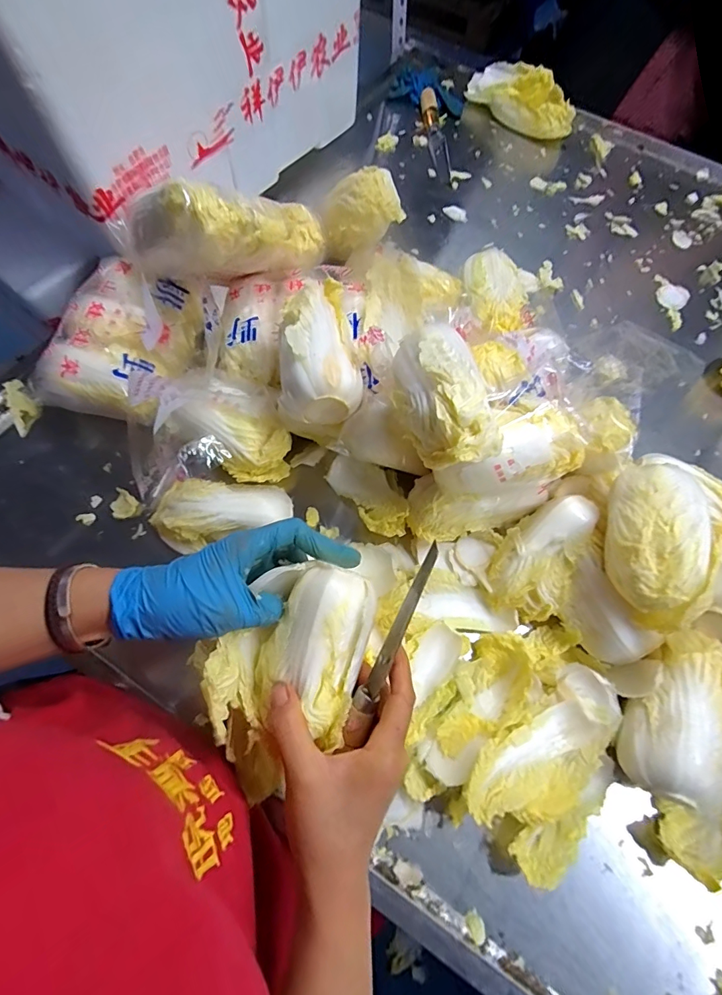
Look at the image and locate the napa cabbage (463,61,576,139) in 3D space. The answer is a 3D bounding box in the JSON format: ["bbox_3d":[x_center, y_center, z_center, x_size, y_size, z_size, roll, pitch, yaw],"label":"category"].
[{"bbox_3d":[0.270,-0.676,0.729,0.069,0.067,0.211,-38,74,-17],"label":"napa cabbage"}]

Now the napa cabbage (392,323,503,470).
[{"bbox_3d":[0.062,-0.083,0.330,0.065,0.058,0.133,-12,68,-8],"label":"napa cabbage"}]

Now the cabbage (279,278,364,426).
[{"bbox_3d":[-0.040,-0.141,0.414,0.075,0.078,0.153,-3,67,-4],"label":"cabbage"}]

